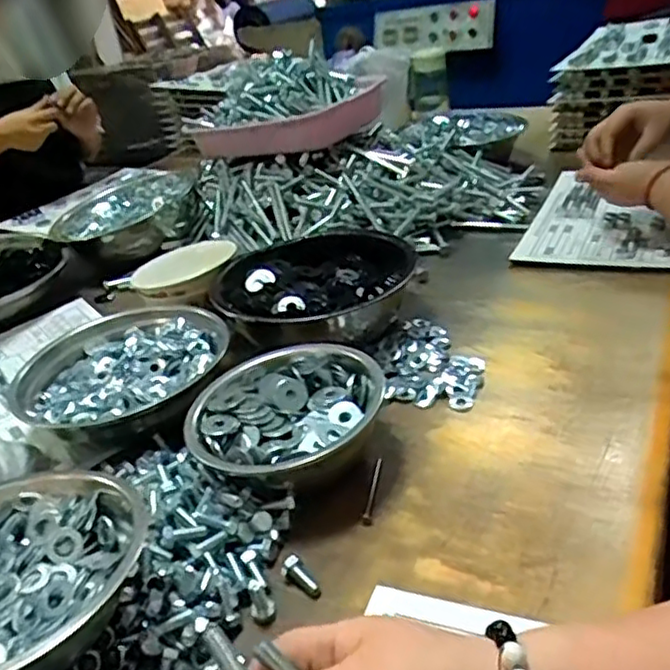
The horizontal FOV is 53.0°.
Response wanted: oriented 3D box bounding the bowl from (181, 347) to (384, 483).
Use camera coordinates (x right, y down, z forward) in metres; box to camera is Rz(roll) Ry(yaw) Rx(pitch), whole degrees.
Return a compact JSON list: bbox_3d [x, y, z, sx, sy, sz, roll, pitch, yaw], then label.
[{"bbox_3d":[-0.041,0.077,0.593,0.165,0.068,0.165,-7,30,4],"label":"bowl"}]

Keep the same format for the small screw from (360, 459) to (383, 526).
[{"bbox_3d":[0.030,0.127,0.555,0.009,0.004,0.071,-2,31,13],"label":"small screw"}]

